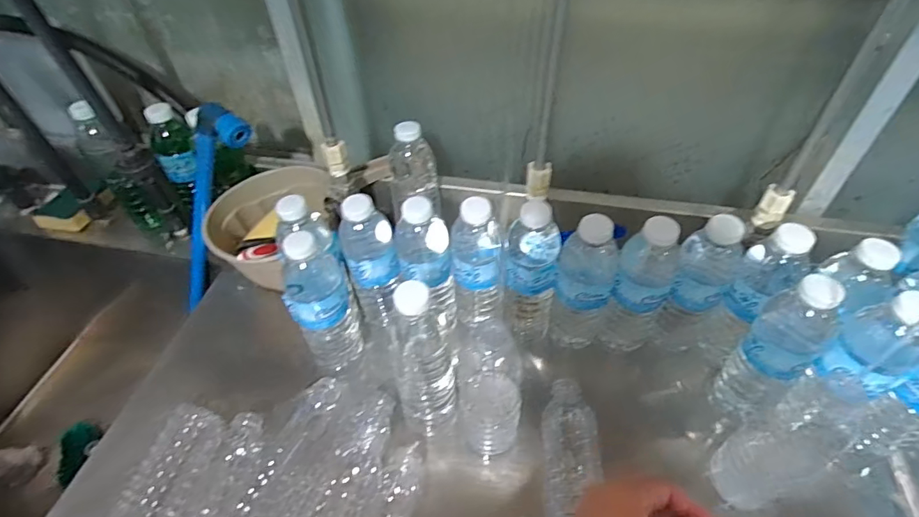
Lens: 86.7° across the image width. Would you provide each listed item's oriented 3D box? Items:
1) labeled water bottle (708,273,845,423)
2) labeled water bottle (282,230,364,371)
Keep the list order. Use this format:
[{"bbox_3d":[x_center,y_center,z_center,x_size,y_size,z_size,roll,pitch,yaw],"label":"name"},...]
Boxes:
[{"bbox_3d":[0.313,0.090,0.484,0.057,0.204,0.058,-34,54,-26],"label":"labeled water bottle"},{"bbox_3d":[-0.155,0.055,0.551,0.067,0.198,0.053,-20,50,-16],"label":"labeled water bottle"}]

